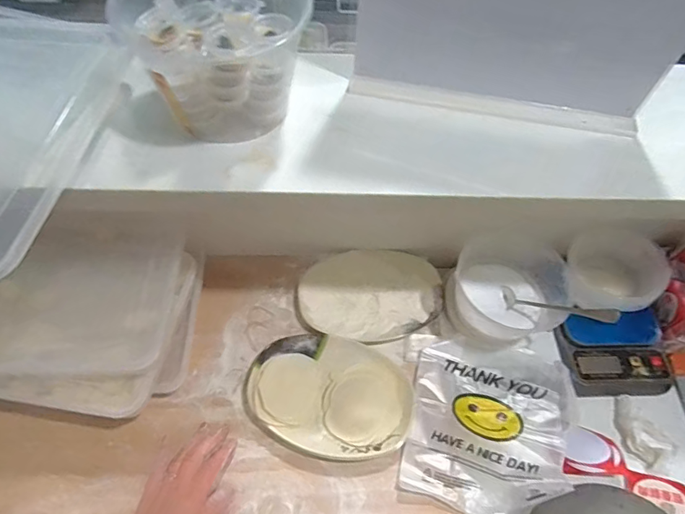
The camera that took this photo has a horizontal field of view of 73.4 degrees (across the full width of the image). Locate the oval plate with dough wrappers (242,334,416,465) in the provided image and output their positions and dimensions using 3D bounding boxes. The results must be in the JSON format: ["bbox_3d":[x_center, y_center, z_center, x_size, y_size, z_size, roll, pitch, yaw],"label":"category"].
[{"bbox_3d":[-0.014,0.167,0.561,0.196,0.032,0.139,12,58,4],"label":"oval plate with dough wrappers"}]

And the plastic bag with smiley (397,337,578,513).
[{"bbox_3d":[0.183,0.208,0.565,0.194,0.034,0.199,20,63,2],"label":"plastic bag with smiley"}]

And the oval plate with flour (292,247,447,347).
[{"bbox_3d":[0.040,0.052,0.646,0.200,0.019,0.138,-8,58,-8],"label":"oval plate with flour"}]

